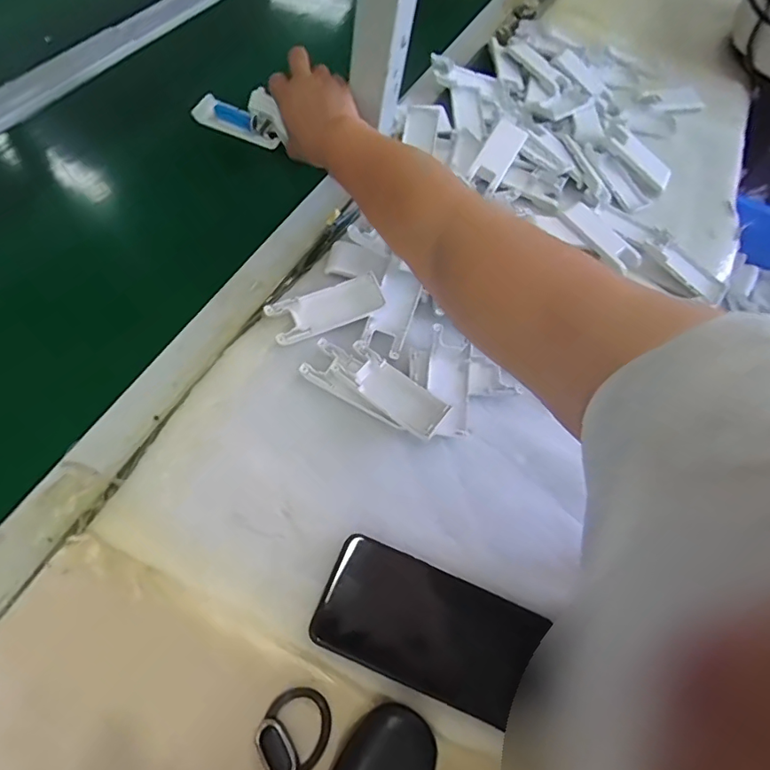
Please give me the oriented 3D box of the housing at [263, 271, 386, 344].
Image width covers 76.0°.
[{"bbox_3d":[-0.052,-0.070,0.446,0.102,0.010,0.038,-22,77,-12],"label":"housing"}]

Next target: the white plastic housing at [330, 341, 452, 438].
[{"bbox_3d":[0.006,0.003,0.421,0.103,0.011,0.038,40,63,11],"label":"white plastic housing"}]

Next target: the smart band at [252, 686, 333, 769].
[{"bbox_3d":[-0.056,0.217,0.309,0.046,0.016,0.043,1,59,-2],"label":"smart band"}]

